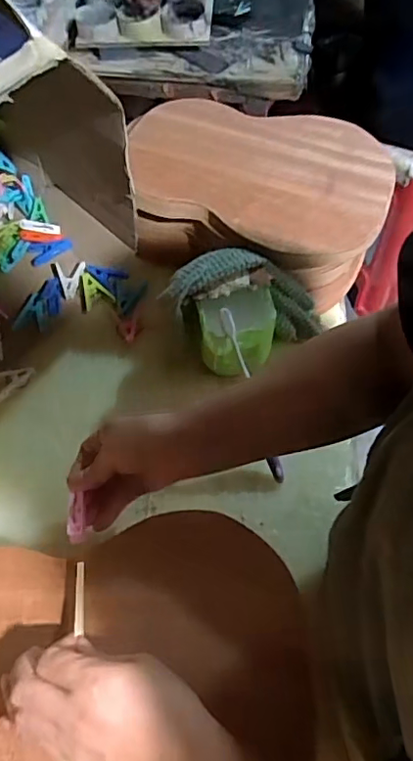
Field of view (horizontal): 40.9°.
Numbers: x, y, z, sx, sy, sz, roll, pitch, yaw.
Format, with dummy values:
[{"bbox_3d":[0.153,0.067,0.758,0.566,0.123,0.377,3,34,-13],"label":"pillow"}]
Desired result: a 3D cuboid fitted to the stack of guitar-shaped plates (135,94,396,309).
[{"bbox_3d":[0.060,-0.227,0.695,0.313,0.102,0.245,9,59,5],"label":"stack of guitar-shaped plates"}]

